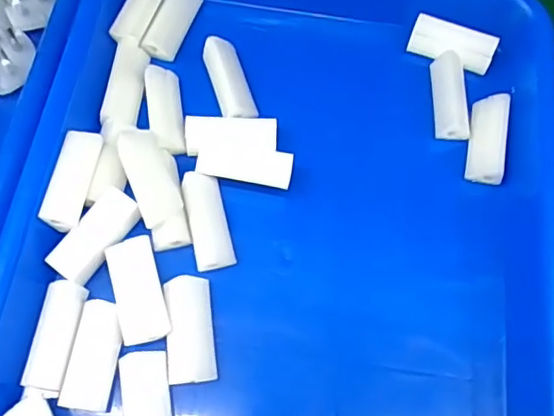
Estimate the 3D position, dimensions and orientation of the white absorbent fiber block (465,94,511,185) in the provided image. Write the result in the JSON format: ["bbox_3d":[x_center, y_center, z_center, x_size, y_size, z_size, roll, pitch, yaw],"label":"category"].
[{"bbox_3d":[0.109,-0.036,0.290,0.018,0.013,0.046,10,68,1],"label":"white absorbent fiber block"}]

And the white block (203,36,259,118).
[{"bbox_3d":[-0.025,-0.068,0.294,0.018,0.011,0.044,-17,70,-9],"label":"white block"}]

